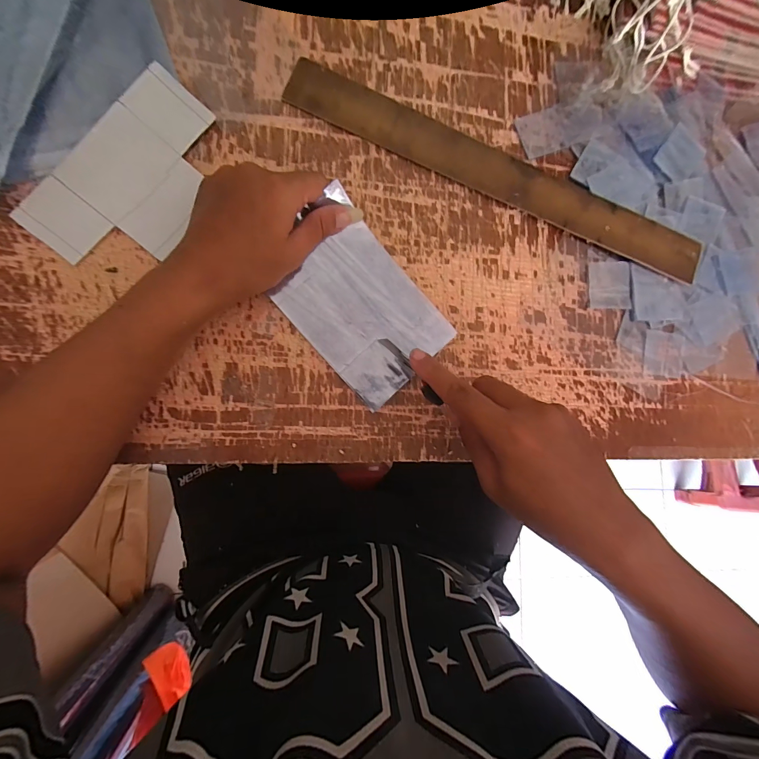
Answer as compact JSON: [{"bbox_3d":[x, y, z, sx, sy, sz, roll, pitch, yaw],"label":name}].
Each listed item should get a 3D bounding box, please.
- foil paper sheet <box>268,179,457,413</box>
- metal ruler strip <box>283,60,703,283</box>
[{"bbox_3d":[-0.020,-0.069,0.313,0.109,0.006,0.163,-42,95,-8],"label":"foil paper sheet"},{"bbox_3d":[0.122,-0.198,0.344,0.435,0.007,0.043,22,90,-5],"label":"metal ruler strip"}]

